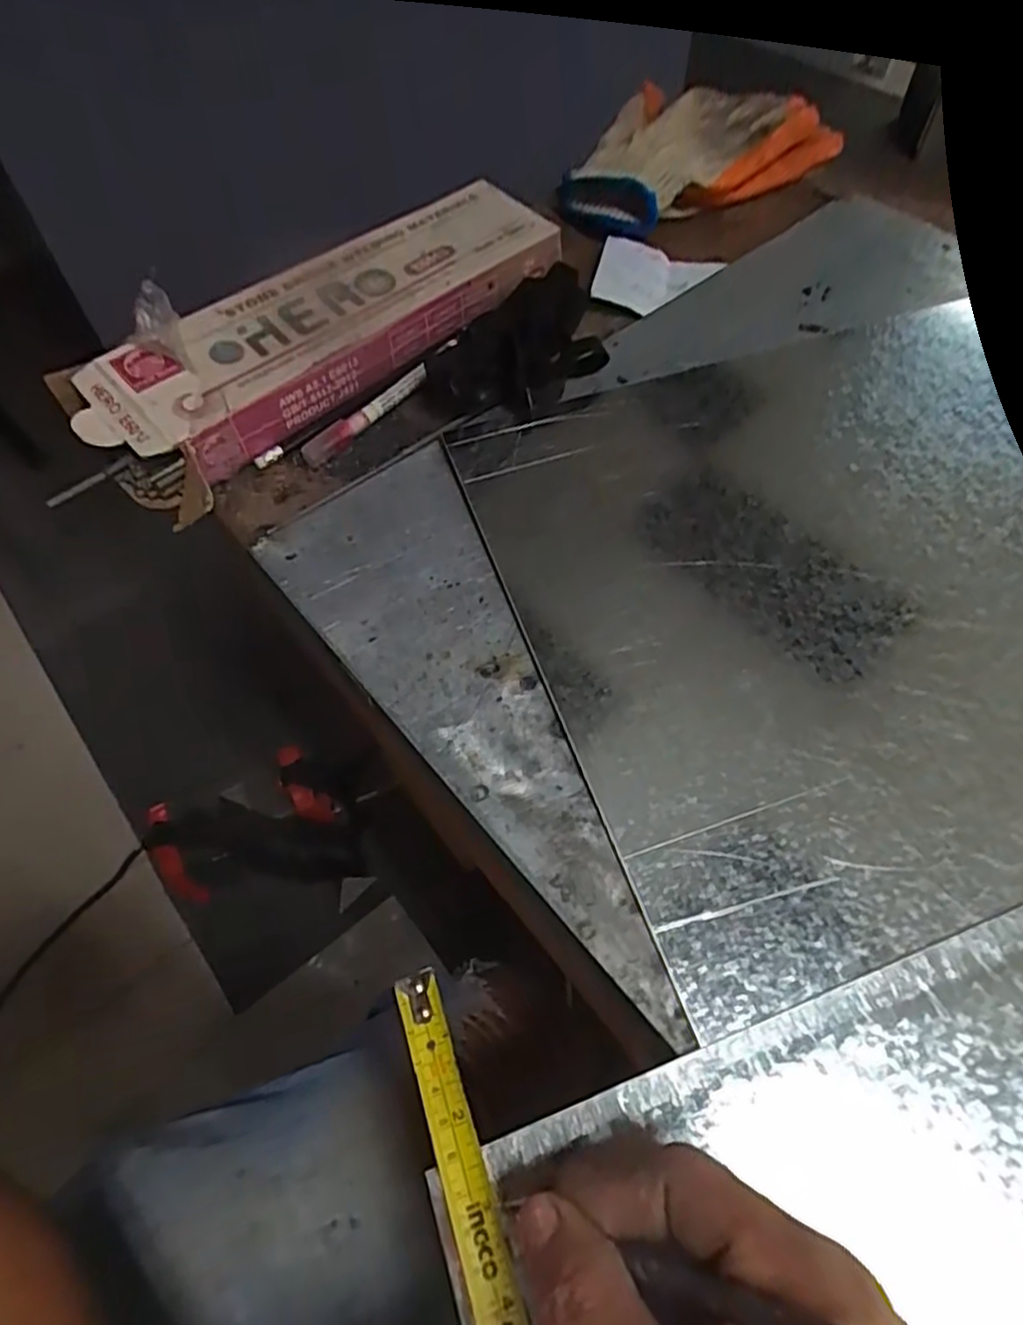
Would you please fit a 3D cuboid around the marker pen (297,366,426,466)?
[{"bbox_3d":[-0.091,-0.155,0.428,0.013,0.015,0.095,38,67,23],"label":"marker pen"}]

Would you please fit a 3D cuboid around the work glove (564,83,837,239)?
[{"bbox_3d":[0.136,-0.402,0.546,0.216,0.041,0.127,-32,62,-16],"label":"work glove"}]

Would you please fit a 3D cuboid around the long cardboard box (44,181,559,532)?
[{"bbox_3d":[-0.110,-0.215,0.443,0.334,0.048,0.110,-41,64,-20],"label":"long cardboard box"}]

